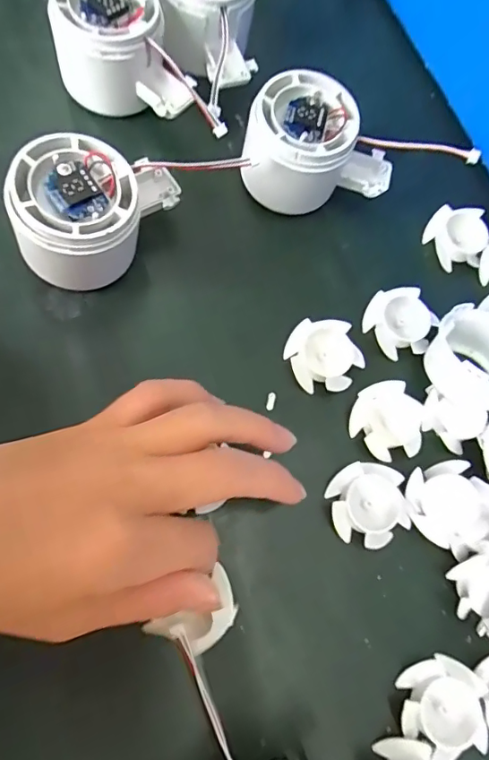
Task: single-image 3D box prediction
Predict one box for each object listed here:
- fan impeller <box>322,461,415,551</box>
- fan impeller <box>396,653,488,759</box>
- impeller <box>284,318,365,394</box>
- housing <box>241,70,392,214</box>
[{"bbox_3d":[0.062,0.063,0.253,0.037,0.011,0.039,-11,76,-12],"label":"fan impeller"},{"bbox_3d":[0.090,0.149,0.229,0.038,0.011,0.041,2,73,-8],"label":"fan impeller"},{"bbox_3d":[0.043,-0.013,0.274,0.038,0.012,0.040,2,73,-8],"label":"impeller"},{"bbox_3d":[0.040,-0.132,0.289,0.086,0.052,0.058,-8,76,-11],"label":"housing"}]

